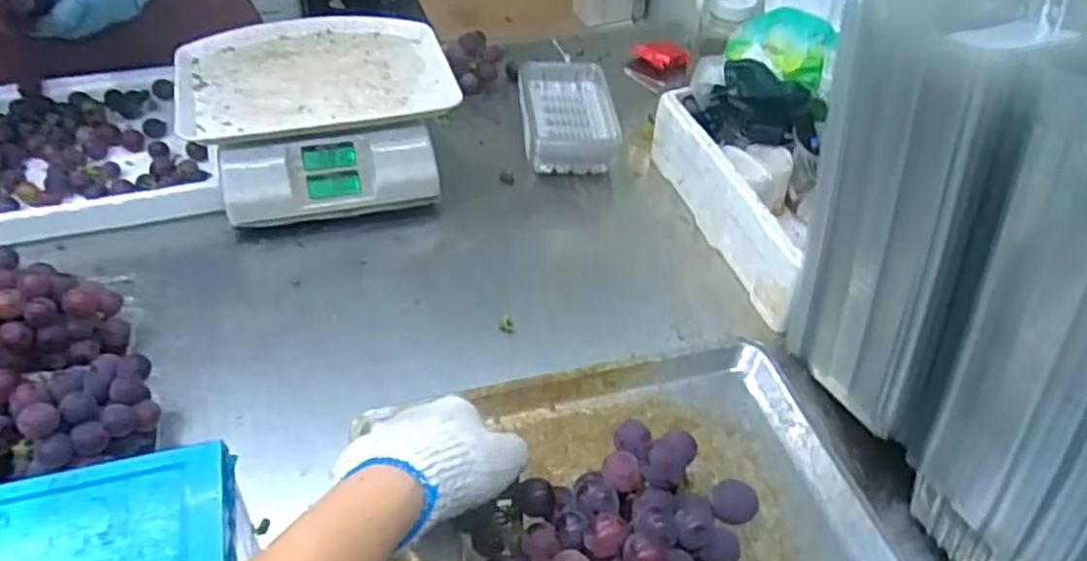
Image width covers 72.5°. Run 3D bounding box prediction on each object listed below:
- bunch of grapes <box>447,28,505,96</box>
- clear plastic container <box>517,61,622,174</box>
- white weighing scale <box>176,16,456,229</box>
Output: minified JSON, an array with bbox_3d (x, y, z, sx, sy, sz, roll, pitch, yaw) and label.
[{"bbox_3d":[-0.103,-0.313,1.073,0.055,0.065,0.077,32,50,24],"label":"bunch of grapes"},{"bbox_3d":[0.031,-0.228,1.012,0.126,0.055,0.208,0,45,-6],"label":"clear plastic container"},{"bbox_3d":[-0.267,-0.196,0.899,0.289,0.126,0.270,-13,48,-16],"label":"white weighing scale"}]

